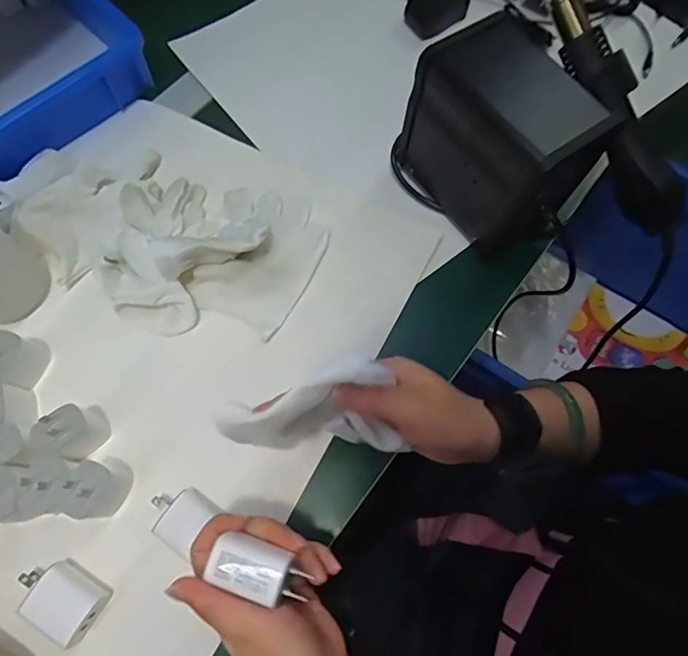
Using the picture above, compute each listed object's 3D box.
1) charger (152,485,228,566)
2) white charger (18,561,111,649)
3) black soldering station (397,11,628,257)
[{"bbox_3d":[-0.130,0.151,0.393,0.050,0.023,0.043,34,72,11],"label":"charger"},{"bbox_3d":[-0.217,0.205,0.373,0.064,0.030,0.042,32,73,10],"label":"white charger"},{"bbox_3d":[0.150,-0.175,0.459,0.115,0.132,0.168,-36,75,-13],"label":"black soldering station"}]

